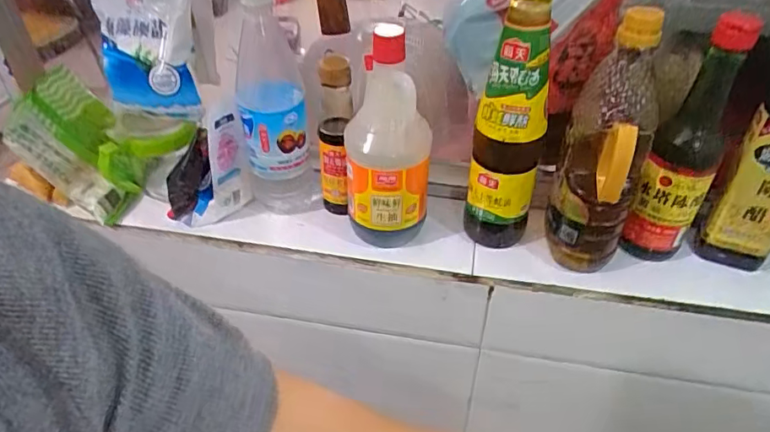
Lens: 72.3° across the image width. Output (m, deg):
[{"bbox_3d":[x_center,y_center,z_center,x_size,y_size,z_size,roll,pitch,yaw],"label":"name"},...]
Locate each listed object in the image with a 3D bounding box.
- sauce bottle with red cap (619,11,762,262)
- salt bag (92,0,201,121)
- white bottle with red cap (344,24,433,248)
[{"bbox_3d":[0.278,-0.059,0.483,0.054,0.241,0.059,25,46,27],"label":"sauce bottle with red cap"},{"bbox_3d":[-0.248,-0.178,0.544,0.113,0.149,0.031,4,17,8],"label":"salt bag"},{"bbox_3d":[0.002,-0.067,0.519,0.083,0.212,0.075,-3,40,-3],"label":"white bottle with red cap"}]

